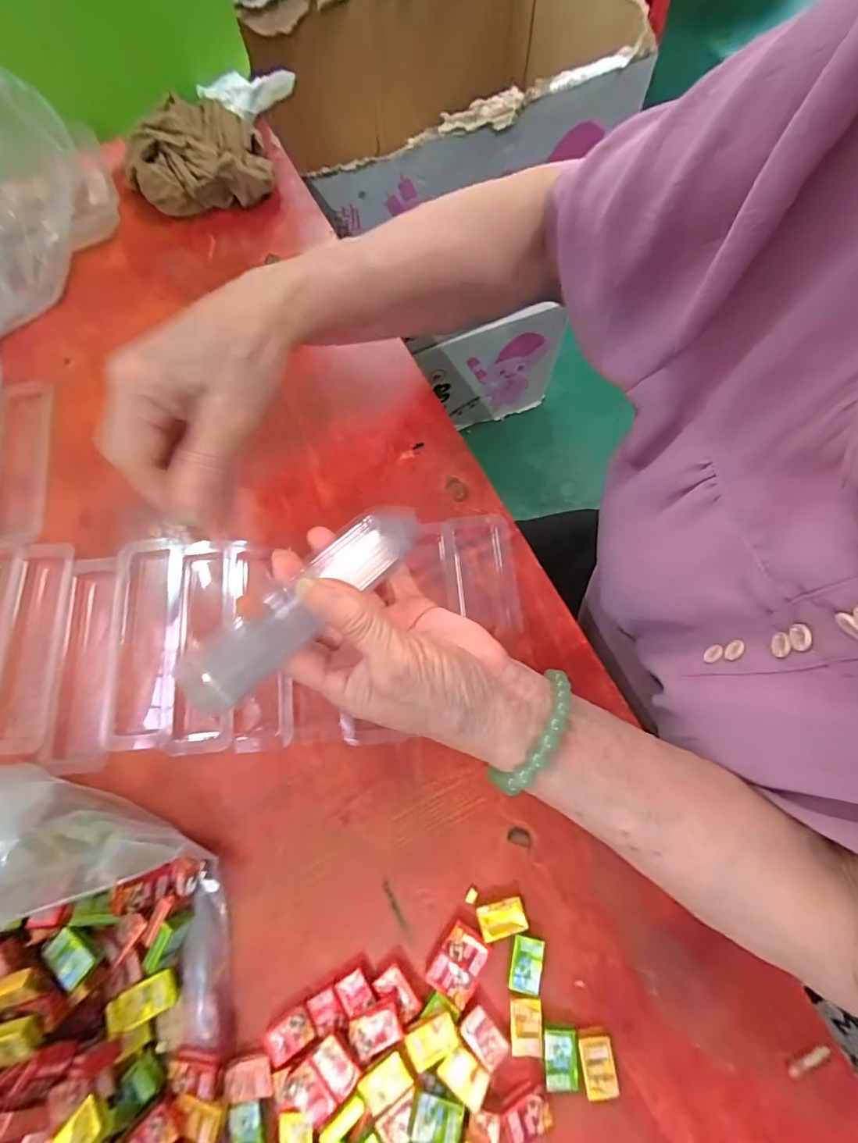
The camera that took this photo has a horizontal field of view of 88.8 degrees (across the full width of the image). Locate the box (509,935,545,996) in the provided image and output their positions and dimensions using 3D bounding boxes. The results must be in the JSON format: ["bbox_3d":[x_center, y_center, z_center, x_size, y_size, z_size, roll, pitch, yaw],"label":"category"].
[{"bbox_3d":[0.054,0.215,0.241,0.017,0.006,0.025,14,75,5],"label":"box"}]

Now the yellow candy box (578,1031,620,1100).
[{"bbox_3d":[0.089,0.258,0.230,0.018,0.007,0.025,-7,74,-1],"label":"yellow candy box"}]

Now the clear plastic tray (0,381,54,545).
[{"bbox_3d":[-0.313,-0.085,0.336,0.037,0.008,0.138,-9,74,-2],"label":"clear plastic tray"}]

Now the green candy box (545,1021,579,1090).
[{"bbox_3d":[0.069,0.254,0.228,0.017,0.005,0.026,2,74,1],"label":"green candy box"}]

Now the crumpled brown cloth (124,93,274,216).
[{"bbox_3d":[-0.210,-0.371,0.390,0.123,0.045,0.099,-21,75,-5],"label":"crumpled brown cloth"}]

